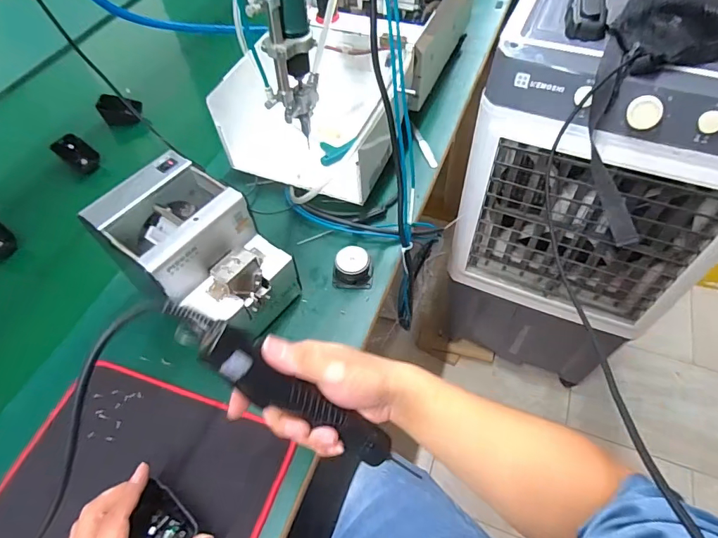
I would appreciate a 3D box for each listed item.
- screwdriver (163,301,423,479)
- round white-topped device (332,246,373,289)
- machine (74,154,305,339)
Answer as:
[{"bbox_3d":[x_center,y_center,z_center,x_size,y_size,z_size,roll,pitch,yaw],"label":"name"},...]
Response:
[{"bbox_3d":[-0.053,0.108,0.375,0.248,0.040,0.032,38,57,-18],"label":"screwdriver"},{"bbox_3d":[-0.009,-0.002,0.579,0.052,0.030,0.047,1,55,4],"label":"round white-topped device"},{"bbox_3d":[-0.181,-0.014,0.513,0.178,0.143,0.129,32,62,22],"label":"machine"}]

